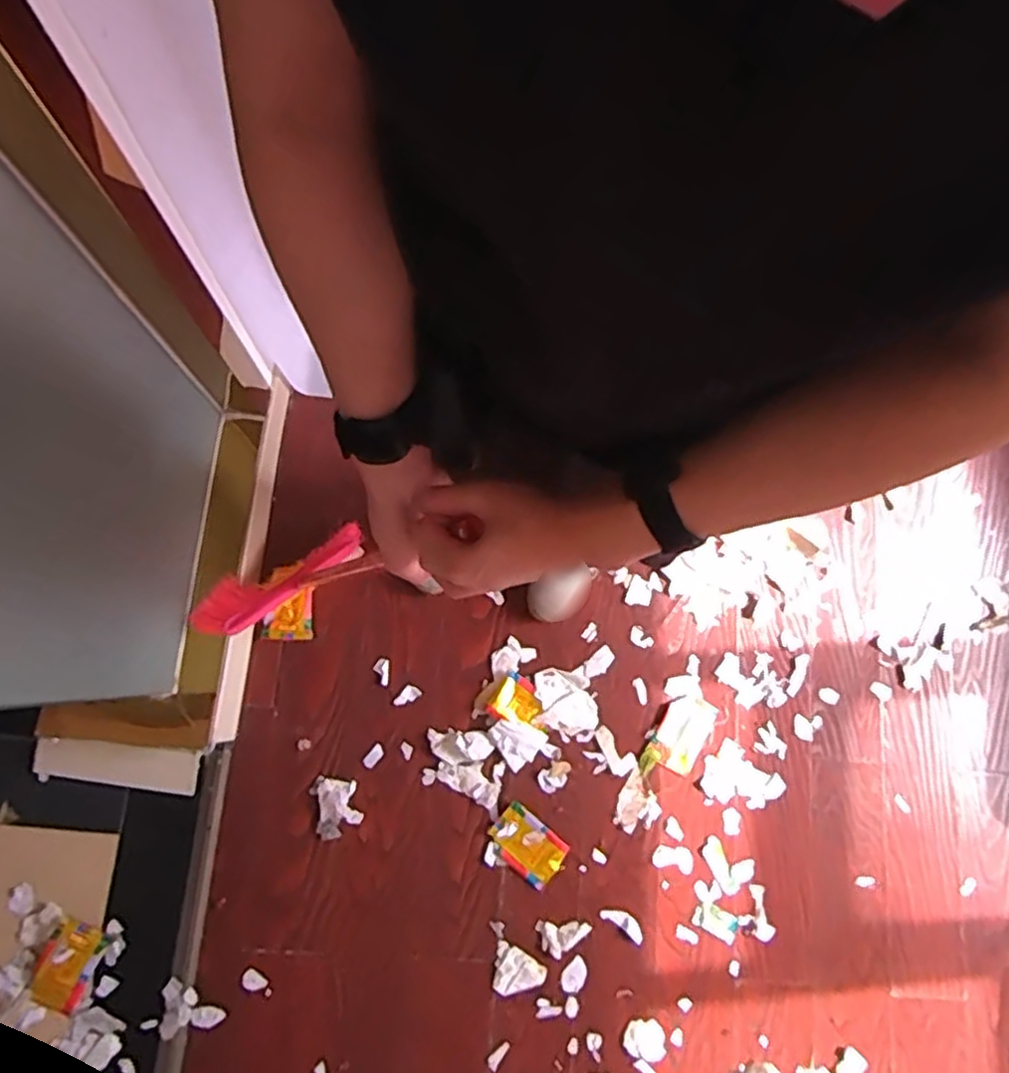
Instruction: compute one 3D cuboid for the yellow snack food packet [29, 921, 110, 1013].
[{"bbox_3d":[-0.740,0.724,1.170,0.089,0.014,0.132,22,78,-1],"label":"yellow snack food packet"}]

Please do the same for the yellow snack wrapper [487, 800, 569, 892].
[{"bbox_3d":[0.041,0.560,1.266,0.135,0.011,0.091,41,79,3],"label":"yellow snack wrapper"}]

